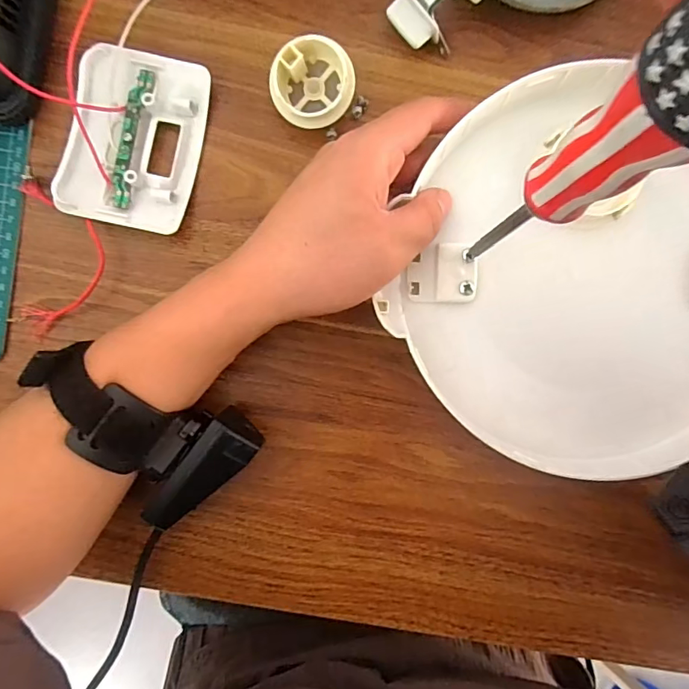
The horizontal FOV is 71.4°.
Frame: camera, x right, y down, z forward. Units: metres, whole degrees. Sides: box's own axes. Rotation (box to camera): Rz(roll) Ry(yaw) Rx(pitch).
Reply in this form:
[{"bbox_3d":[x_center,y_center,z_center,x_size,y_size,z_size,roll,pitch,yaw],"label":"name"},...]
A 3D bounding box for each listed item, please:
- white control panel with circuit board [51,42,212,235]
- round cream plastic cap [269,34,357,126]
[{"bbox_3d":[-0.122,-0.118,0.278,0.072,0.017,0.099,11,90,-3],"label":"white control panel with circuit board"},{"bbox_3d":[-0.017,-0.147,0.276,0.044,0.029,0.045,0,90,-3],"label":"round cream plastic cap"}]

